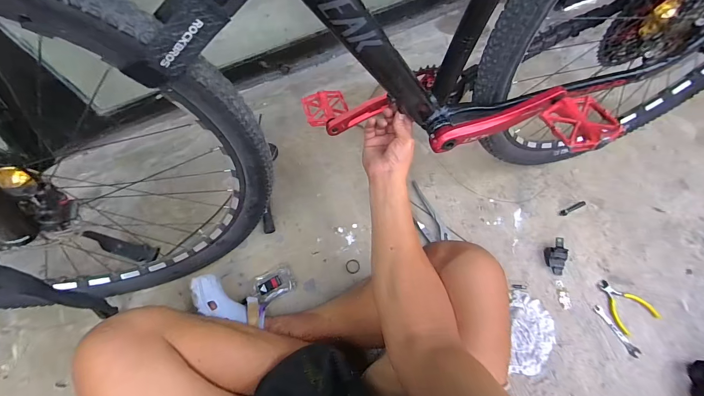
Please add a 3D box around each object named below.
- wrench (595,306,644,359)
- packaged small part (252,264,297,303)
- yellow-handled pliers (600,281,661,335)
[{"bbox_3d":[0.579,0.293,0.704,0.022,0.012,0.117,-32,67,-11],"label":"wrench"},{"bbox_3d":[-0.186,0.199,0.756,0.094,0.033,0.067,-26,68,-8],"label":"packaged small part"},{"bbox_3d":[0.612,0.237,0.723,0.094,0.010,0.112,-26,66,-9],"label":"yellow-handled pliers"}]

